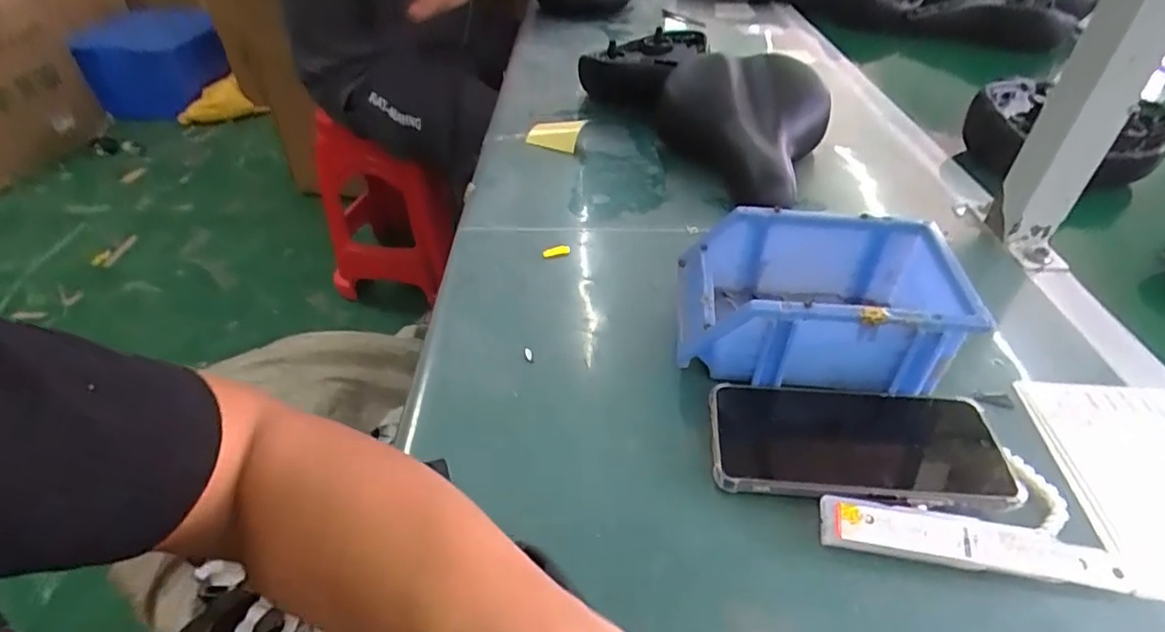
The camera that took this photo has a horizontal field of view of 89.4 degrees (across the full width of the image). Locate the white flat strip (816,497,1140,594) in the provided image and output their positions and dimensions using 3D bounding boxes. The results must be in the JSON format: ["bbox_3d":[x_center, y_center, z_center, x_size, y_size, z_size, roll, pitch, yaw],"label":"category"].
[{"bbox_3d":[0.206,0.121,0.313,0.152,0.015,0.025,6,42,7],"label":"white flat strip"}]

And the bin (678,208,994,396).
[{"bbox_3d":[0.166,-0.009,0.419,0.183,0.078,0.122,6,42,6],"label":"bin"}]

